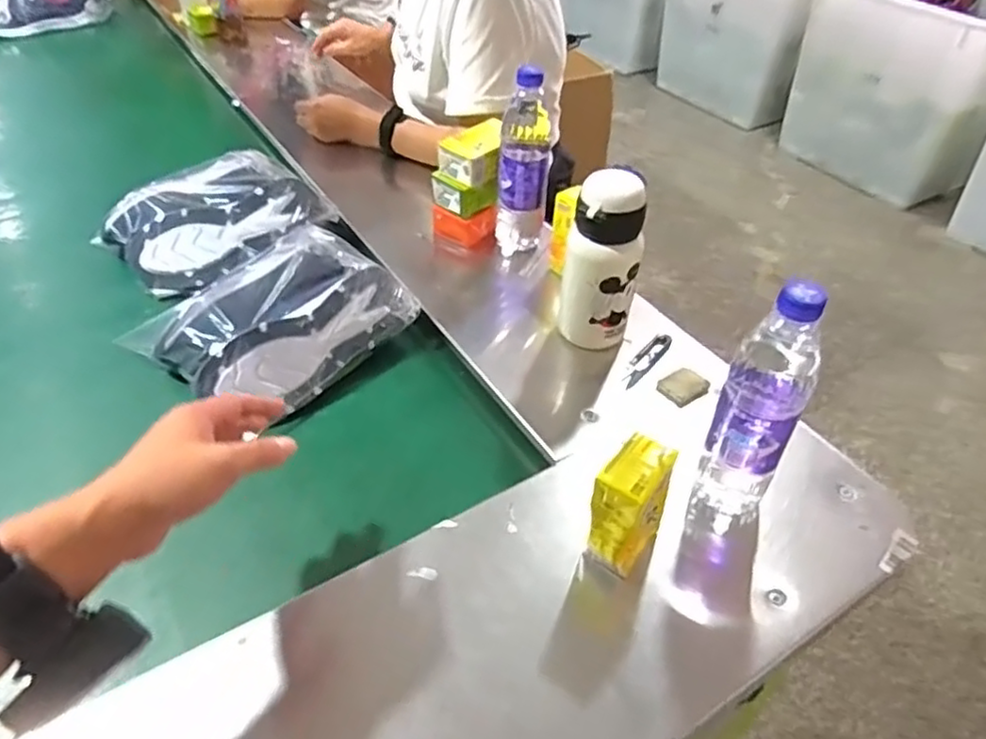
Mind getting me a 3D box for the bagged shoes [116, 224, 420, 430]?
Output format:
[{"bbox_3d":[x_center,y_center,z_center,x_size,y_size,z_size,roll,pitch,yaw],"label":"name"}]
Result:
[{"bbox_3d":[-0.251,-0.059,0.778,0.208,0.097,0.243,32,51,28],"label":"bagged shoes"}]

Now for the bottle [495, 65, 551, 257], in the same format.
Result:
[{"bbox_3d":[0.037,-0.255,0.851,0.065,0.222,0.055,4,43,3],"label":"bottle"}]

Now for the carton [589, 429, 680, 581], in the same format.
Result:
[{"bbox_3d":[0.110,0.112,0.545,0.042,0.108,0.070,26,49,24],"label":"carton"}]

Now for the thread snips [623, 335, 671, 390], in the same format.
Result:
[{"bbox_3d":[0.168,-0.012,0.749,0.026,0.008,0.091,32,51,29],"label":"thread snips"}]

